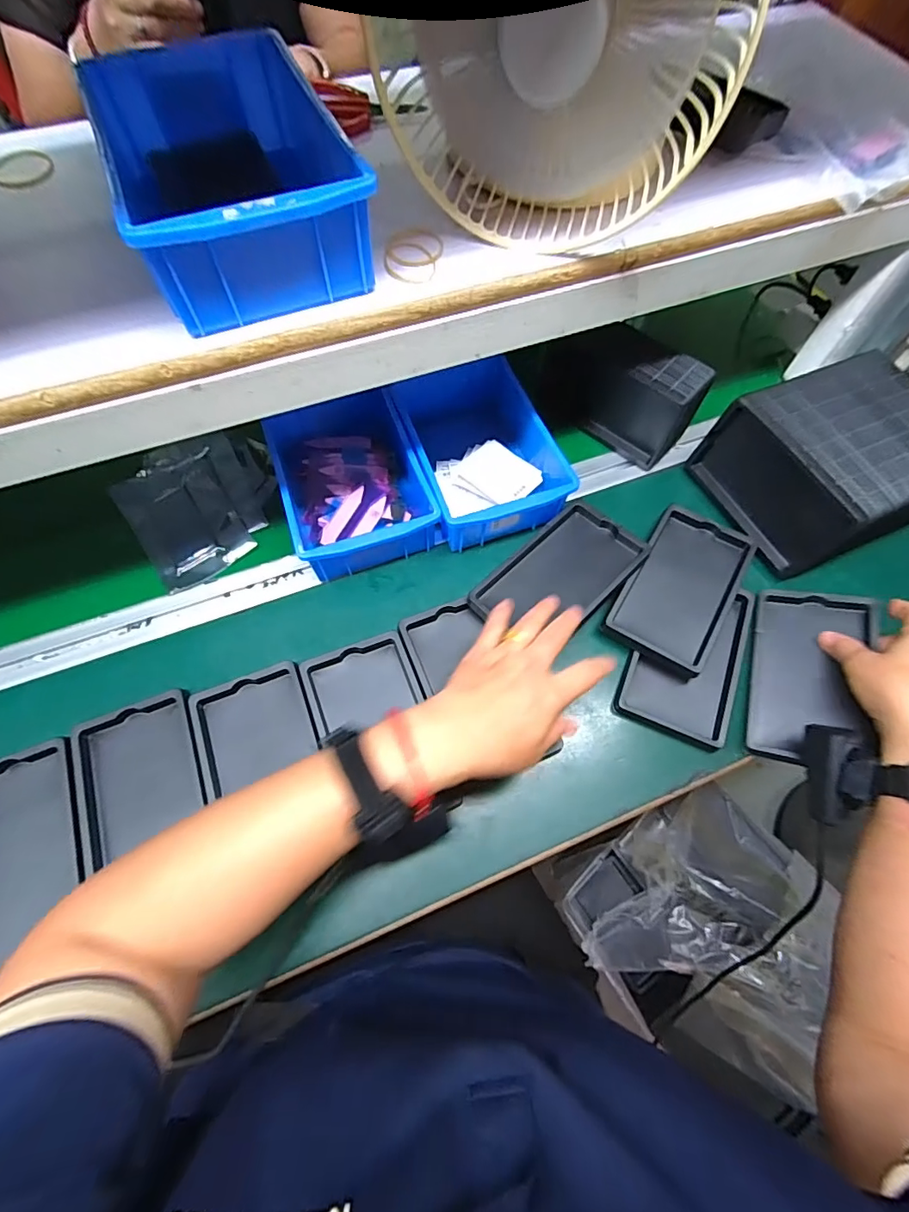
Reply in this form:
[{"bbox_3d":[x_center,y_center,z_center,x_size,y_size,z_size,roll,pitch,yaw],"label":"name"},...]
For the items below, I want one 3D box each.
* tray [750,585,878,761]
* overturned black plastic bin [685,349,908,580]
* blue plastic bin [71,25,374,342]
[{"bbox_3d":[0.314,0.060,0.437,0.089,0.022,0.158,5,62,32],"label":"tray"},{"bbox_3d":[0.377,-0.144,0.504,0.188,0.097,0.173,-24,67,-12],"label":"overturned black plastic bin"},{"bbox_3d":[-0.140,-0.265,0.313,0.122,0.064,0.196,-21,66,-11],"label":"blue plastic bin"}]

